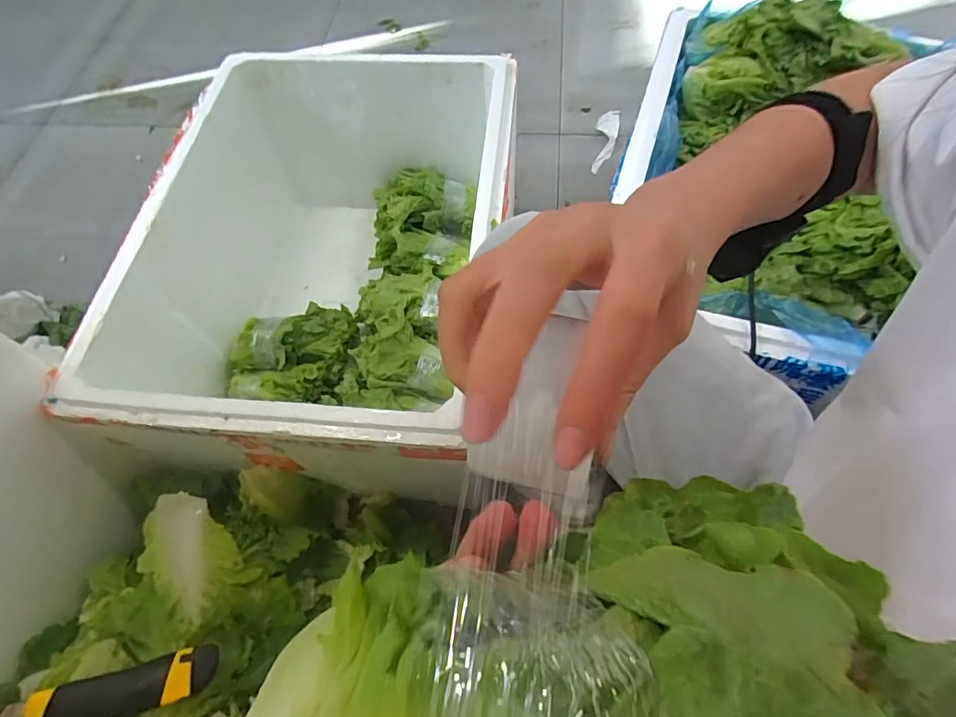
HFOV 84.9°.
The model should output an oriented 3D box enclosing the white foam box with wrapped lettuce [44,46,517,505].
[{"bbox_3d":[-0.236,-0.127,0.772,0.504,0.296,0.598,6,62,6],"label":"white foam box with wrapped lettuce"}]

